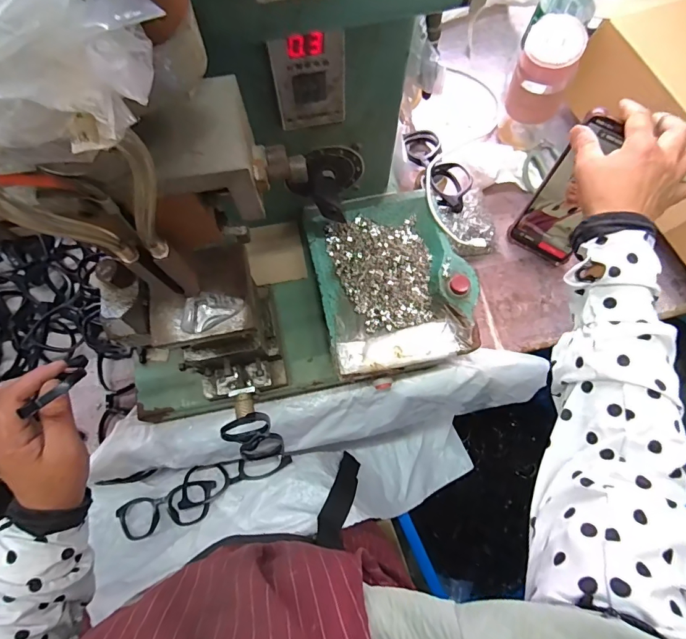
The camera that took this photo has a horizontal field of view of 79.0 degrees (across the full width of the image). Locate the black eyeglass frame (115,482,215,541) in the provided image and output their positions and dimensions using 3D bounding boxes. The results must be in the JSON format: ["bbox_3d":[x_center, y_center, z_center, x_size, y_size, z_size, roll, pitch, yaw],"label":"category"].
[{"bbox_3d":[-0.221,0.237,0.517,0.140,0.015,0.048,-21,73,12],"label":"black eyeglass frame"}]

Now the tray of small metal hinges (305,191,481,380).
[{"bbox_3d":[0.046,-0.042,0.441,0.139,0.019,0.186,-13,74,-2],"label":"tray of small metal hinges"}]

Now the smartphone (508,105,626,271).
[{"bbox_3d":[0.253,-0.133,0.459,0.074,0.168,0.012,31,56,9],"label":"smartphone"}]

